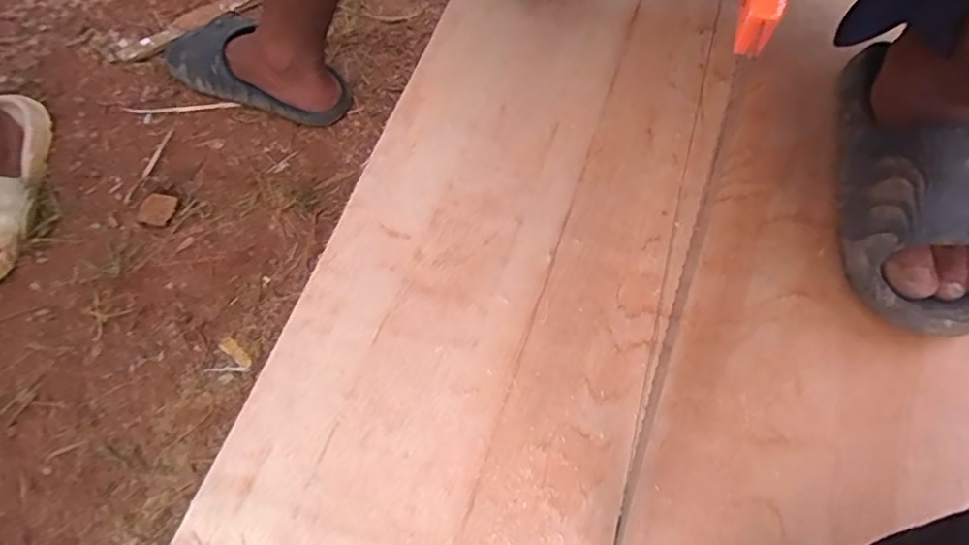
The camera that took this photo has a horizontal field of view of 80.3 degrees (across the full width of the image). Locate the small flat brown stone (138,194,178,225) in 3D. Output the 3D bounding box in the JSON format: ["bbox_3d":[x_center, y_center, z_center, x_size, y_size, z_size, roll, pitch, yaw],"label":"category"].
[{"bbox_3d":[-0.399,-0.079,0.701,0.033,0.020,0.042,17,63,11],"label":"small flat brown stone"}]

